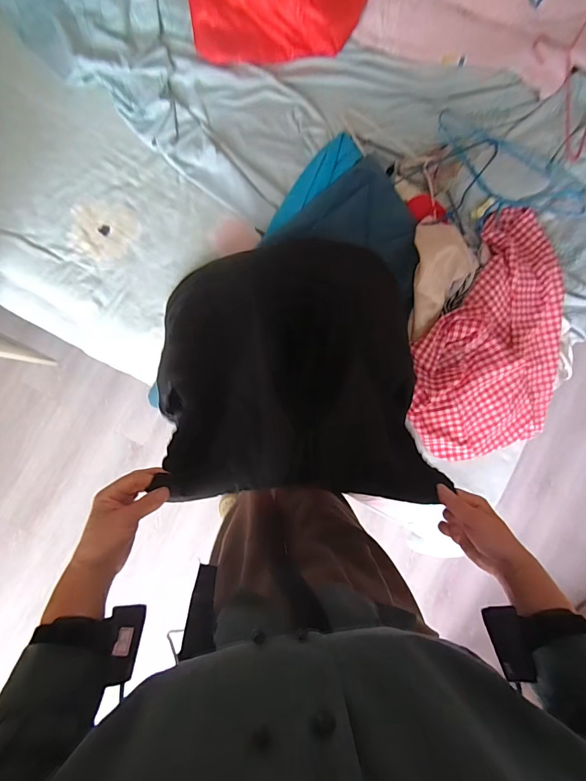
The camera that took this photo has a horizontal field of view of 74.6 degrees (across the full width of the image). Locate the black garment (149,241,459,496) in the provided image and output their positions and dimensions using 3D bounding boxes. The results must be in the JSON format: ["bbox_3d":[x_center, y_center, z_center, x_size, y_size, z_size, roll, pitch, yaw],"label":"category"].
[{"bbox_3d":[0.006,-0.076,0.624,0.407,0.100,0.497,4,63,-11],"label":"black garment"}]

